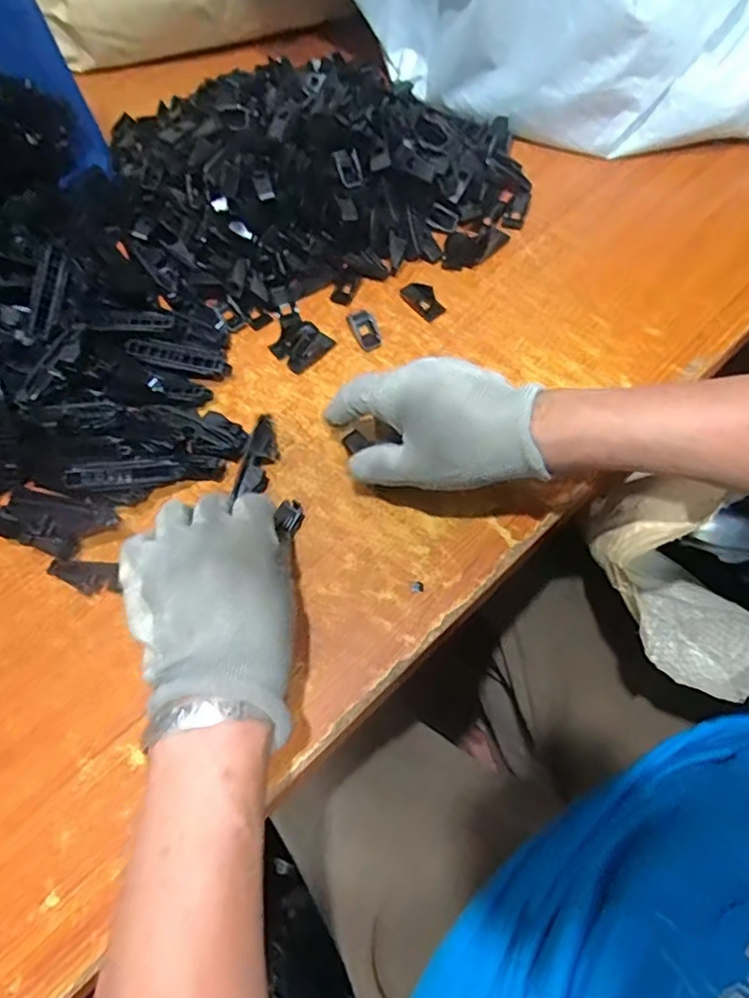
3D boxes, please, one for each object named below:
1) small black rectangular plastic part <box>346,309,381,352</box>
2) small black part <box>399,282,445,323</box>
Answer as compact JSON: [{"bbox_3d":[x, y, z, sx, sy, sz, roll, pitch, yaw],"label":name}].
[{"bbox_3d":[-0.009,-0.135,0.478,0.020,0.006,0.038,-22,62,-5],"label":"small black rectangular plastic part"},{"bbox_3d":[0.039,-0.162,0.490,0.020,0.008,0.041,-37,65,-13],"label":"small black part"}]

